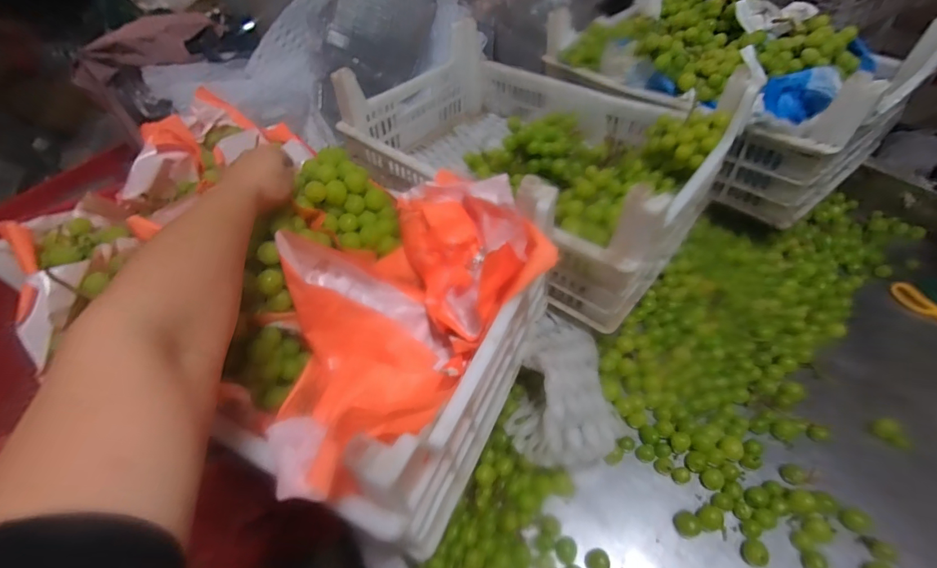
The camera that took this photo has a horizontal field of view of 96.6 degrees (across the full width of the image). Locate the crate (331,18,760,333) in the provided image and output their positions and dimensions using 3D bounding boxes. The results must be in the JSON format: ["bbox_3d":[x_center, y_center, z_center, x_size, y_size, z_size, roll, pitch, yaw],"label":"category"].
[{"bbox_3d":[0.112,-0.261,0.739,0.580,0.229,0.428,30,58,27],"label":"crate"}]

